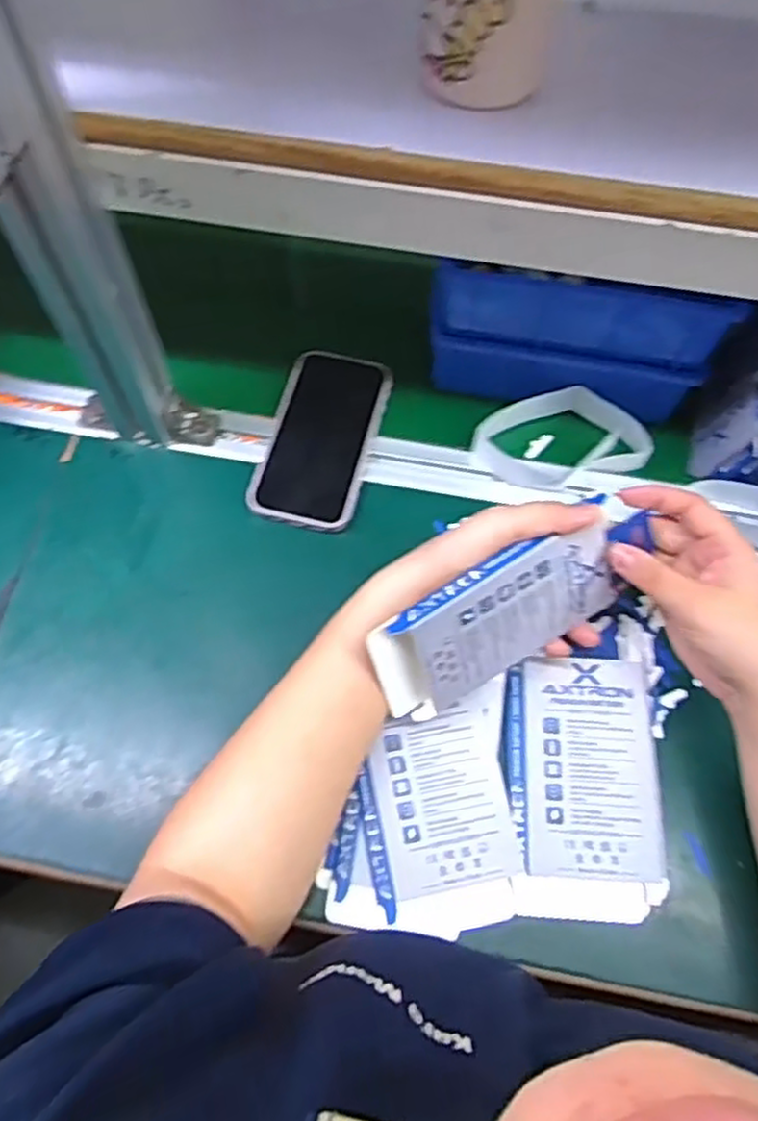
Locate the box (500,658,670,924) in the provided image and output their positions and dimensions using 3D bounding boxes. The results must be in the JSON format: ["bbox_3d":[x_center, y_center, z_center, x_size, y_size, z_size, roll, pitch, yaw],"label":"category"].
[{"bbox_3d":[0.127,0.136,0.454,0.094,0.010,0.153,2,64,0],"label":"box"}]

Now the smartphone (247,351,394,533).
[{"bbox_3d":[-0.043,-0.093,0.555,0.078,0.006,0.151,12,67,5],"label":"smartphone"}]

